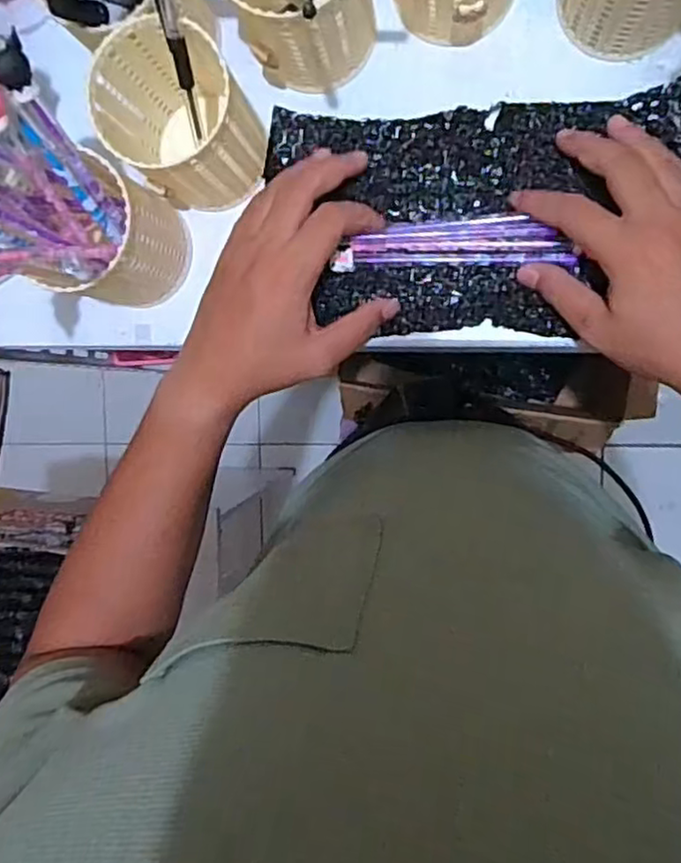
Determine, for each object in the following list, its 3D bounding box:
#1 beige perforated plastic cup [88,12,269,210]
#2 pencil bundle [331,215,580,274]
[{"bbox_3d":[-0.098,-0.197,0.424,0.077,0.096,0.086,-33,89,9],"label":"beige perforated plastic cup"},{"bbox_3d":[0.077,-0.127,0.446,0.157,0.012,0.035,1,95,8],"label":"pencil bundle"}]

